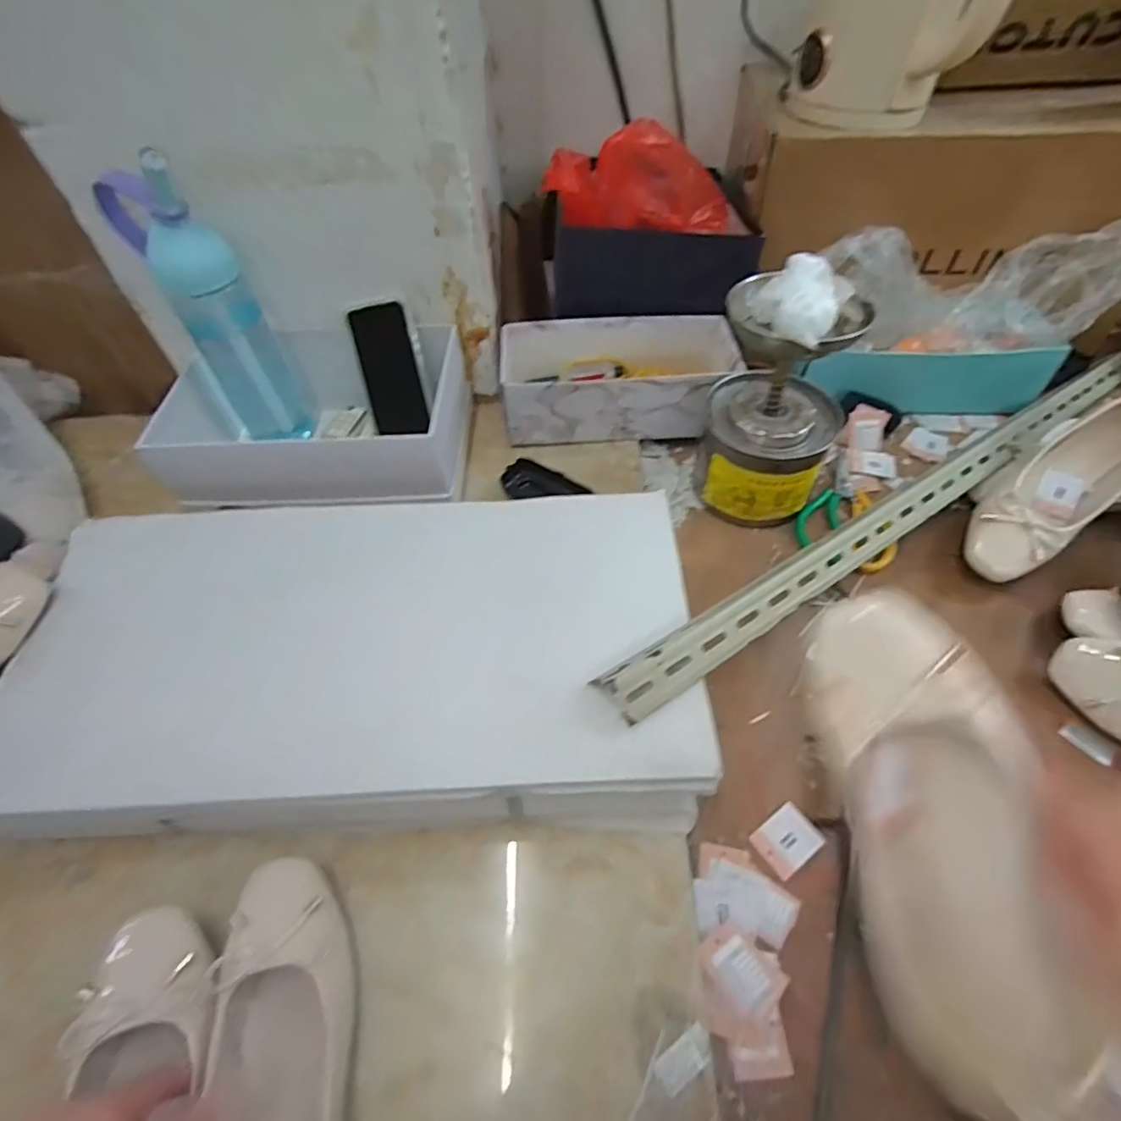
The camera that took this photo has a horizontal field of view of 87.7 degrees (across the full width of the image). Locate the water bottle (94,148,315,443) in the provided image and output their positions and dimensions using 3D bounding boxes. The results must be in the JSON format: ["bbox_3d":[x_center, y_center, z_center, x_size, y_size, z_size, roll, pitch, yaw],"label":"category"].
[{"bbox_3d":[-0.367,-0.251,0.639,0.093,0.317,0.090,-27,57,-16],"label":"water bottle"}]

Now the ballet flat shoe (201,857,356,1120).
[{"bbox_3d":[-0.173,0.316,0.355,0.079,0.064,0.235,-10,56,-4],"label":"ballet flat shoe"}]

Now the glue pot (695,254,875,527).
[{"bbox_3d":[0.221,-0.163,0.596,0.133,0.257,0.126,14,56,13],"label":"glue pot"}]

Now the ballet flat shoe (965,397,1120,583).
[{"bbox_3d":[0.515,-0.076,0.594,0.236,0.051,0.081,-42,60,0],"label":"ballet flat shoe"}]

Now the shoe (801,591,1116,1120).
[{"bbox_3d":[0.200,0.140,0.306,0.103,0.050,0.246,-10,78,-4],"label":"shoe"}]

